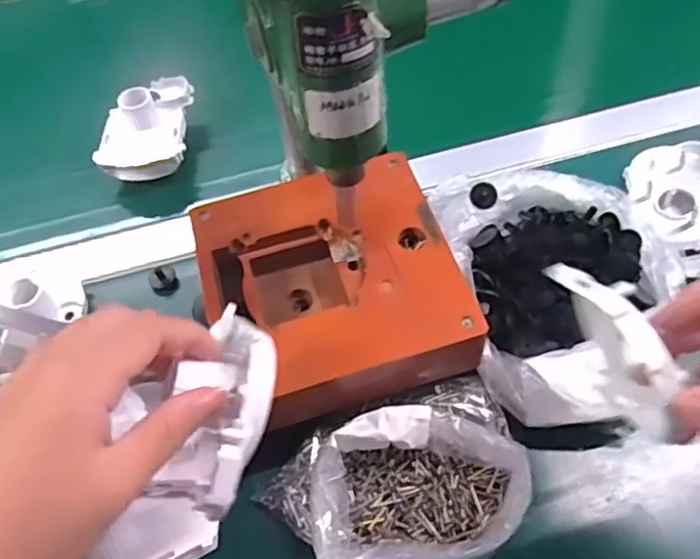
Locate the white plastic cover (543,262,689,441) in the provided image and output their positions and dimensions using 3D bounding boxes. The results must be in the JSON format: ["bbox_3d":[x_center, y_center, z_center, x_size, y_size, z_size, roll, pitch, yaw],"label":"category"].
[{"bbox_3d":[0.106,0.018,0.262,0.019,0.028,0.094,-11,44,-3],"label":"white plastic cover"}]

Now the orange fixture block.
[{"bbox_3d":[-0.011,0.010,0.414,0.153,0.065,0.155,-19,56,-8],"label":"orange fixture block"}]

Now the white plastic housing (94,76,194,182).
[{"bbox_3d":[-0.172,-0.131,0.541,0.070,0.036,0.092,-3,55,3],"label":"white plastic housing"}]

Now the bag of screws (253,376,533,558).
[{"bbox_3d":[0.027,0.112,0.363,0.142,0.040,0.098,-16,55,-6],"label":"bag of screws"}]

